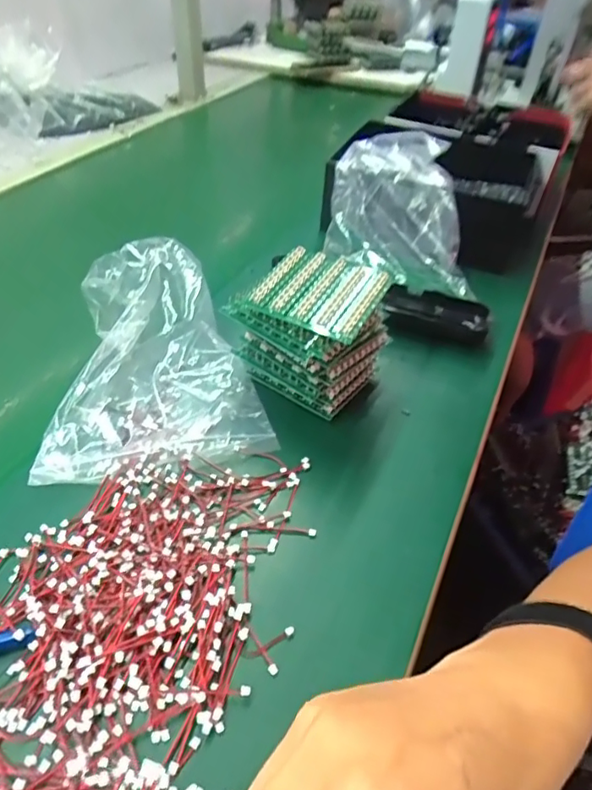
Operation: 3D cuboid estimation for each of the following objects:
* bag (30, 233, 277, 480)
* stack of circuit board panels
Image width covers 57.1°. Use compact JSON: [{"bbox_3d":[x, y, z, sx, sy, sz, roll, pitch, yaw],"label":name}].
[{"bbox_3d":[-0.128,-0.038,0.446,0.169,0.077,0.210,-13,46,-16],"label":"bag"},{"bbox_3d":[0.009,-0.047,0.434,0.102,0.107,0.084,26,48,22],"label":"stack of circuit board panels"}]

